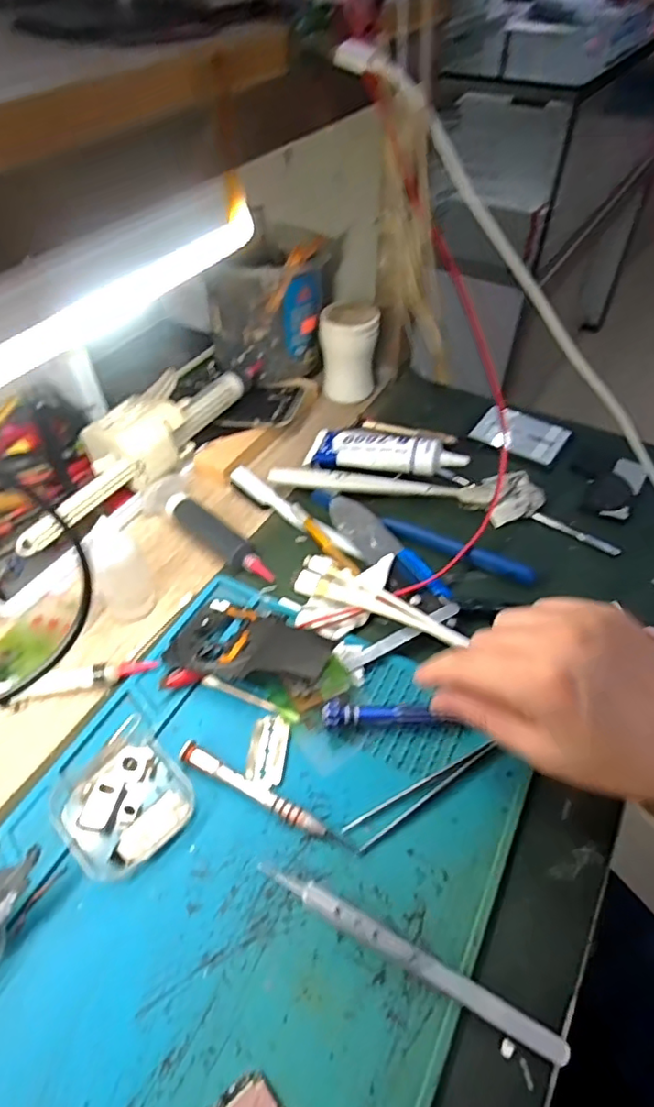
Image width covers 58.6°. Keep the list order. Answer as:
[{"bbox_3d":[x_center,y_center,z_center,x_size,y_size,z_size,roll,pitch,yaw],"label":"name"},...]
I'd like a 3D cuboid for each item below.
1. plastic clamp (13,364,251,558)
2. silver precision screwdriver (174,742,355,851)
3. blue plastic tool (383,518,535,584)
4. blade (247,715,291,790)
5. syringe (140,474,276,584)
[{"bbox_3d":[-0.163,-0.088,0.482,0.070,0.054,0.239,25,54,21],"label":"plastic clamp"},{"bbox_3d":[-0.034,0.136,0.325,0.110,0.011,0.011,23,54,19],"label":"silver precision screwdriver"},{"bbox_3d":[0.098,-0.005,0.440,0.118,0.010,0.014,20,53,17],"label":"blue plastic tool"},{"bbox_3d":[-0.035,0.117,0.346,0.021,0.004,0.044,6,50,6],"label":"blade"},{"bbox_3d":[-0.092,-0.017,0.457,0.036,0.023,0.137,-38,58,-27],"label":"syringe"}]

